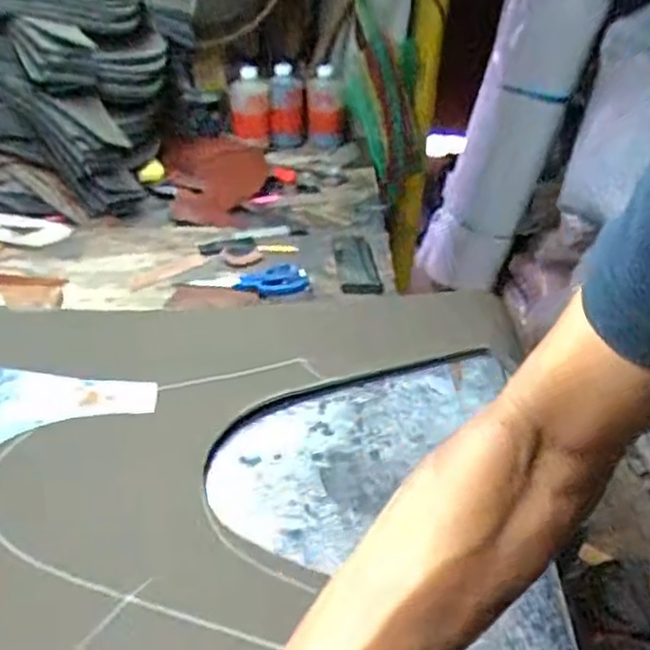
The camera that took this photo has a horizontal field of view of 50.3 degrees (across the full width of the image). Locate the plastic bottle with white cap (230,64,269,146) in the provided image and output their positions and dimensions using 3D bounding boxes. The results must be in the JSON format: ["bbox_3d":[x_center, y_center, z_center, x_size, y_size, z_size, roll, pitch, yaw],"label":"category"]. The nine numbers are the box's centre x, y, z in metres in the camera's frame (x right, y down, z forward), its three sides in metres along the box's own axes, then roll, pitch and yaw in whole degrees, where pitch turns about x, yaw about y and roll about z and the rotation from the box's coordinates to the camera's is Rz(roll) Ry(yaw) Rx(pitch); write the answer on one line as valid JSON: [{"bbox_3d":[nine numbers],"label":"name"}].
[{"bbox_3d":[-0.145,-0.426,1.349,0.076,0.126,0.059,1,34,-4],"label":"plastic bottle with white cap"}]

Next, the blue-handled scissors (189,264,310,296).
[{"bbox_3d":[-0.099,-0.062,0.907,0.150,0.012,0.064,4,33,6],"label":"blue-handled scissors"}]

